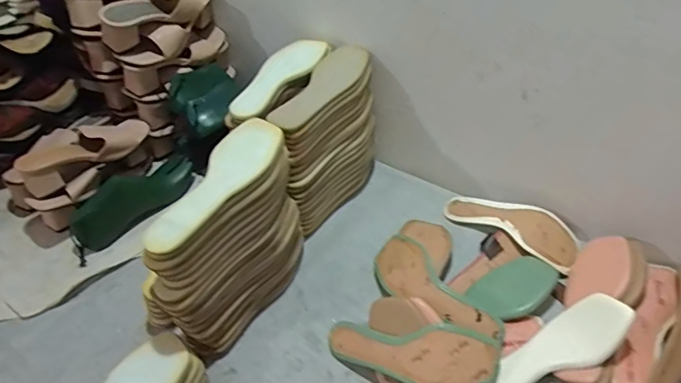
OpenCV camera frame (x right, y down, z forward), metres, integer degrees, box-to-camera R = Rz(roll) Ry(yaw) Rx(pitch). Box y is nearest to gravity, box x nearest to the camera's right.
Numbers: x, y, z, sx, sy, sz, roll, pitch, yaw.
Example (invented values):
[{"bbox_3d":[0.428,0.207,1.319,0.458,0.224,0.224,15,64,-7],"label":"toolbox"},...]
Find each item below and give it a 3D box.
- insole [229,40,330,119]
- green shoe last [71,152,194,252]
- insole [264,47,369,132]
[{"bbox_3d":[-0.103,-0.191,0.817,0.082,0.015,0.225,17,48,21],"label":"insole"},{"bbox_3d":[-0.358,0.009,0.882,0.095,0.088,0.236,25,51,27],"label":"green shoe last"},{"bbox_3d":[-0.033,-0.164,0.780,0.078,0.021,0.229,22,55,23],"label":"insole"}]

